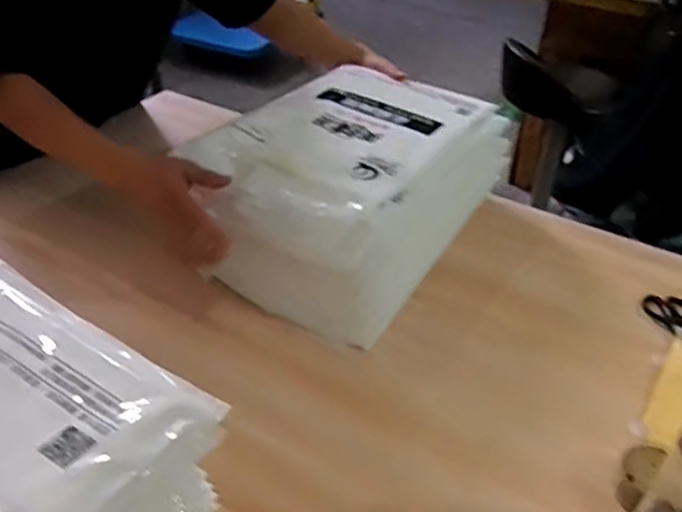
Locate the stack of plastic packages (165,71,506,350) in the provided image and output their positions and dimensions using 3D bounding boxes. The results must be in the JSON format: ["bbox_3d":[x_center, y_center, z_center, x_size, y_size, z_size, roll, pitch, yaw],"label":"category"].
[{"bbox_3d":[0.016,-0.113,0.995,0.318,0.173,0.486,24,41,23],"label":"stack of plastic packages"}]

